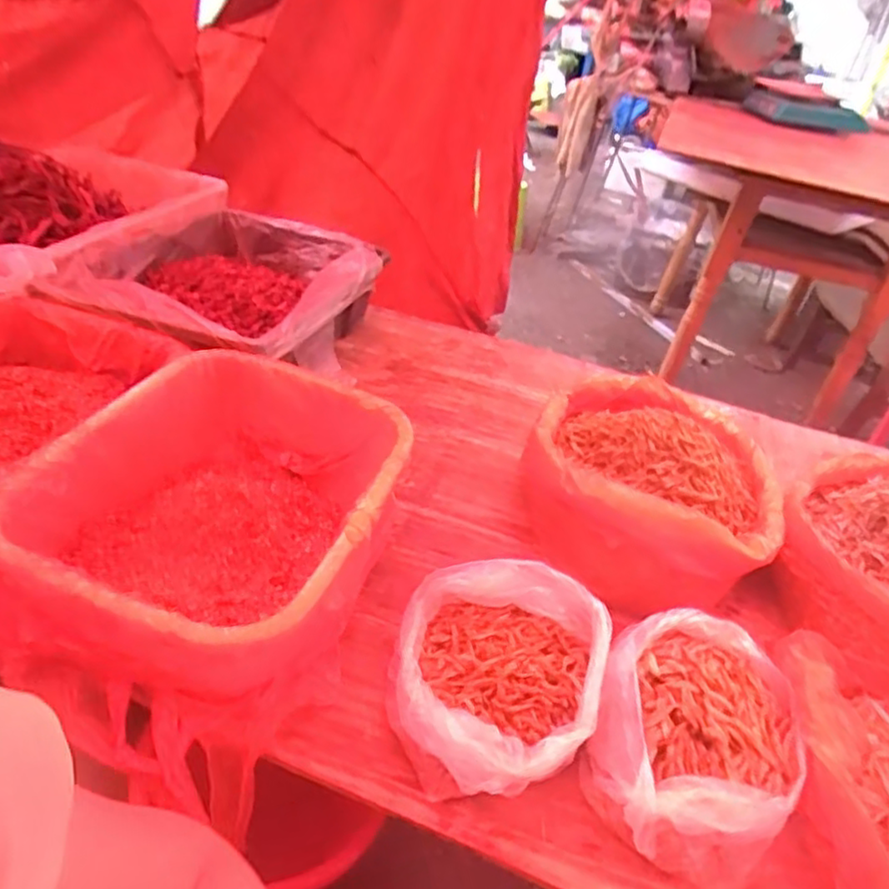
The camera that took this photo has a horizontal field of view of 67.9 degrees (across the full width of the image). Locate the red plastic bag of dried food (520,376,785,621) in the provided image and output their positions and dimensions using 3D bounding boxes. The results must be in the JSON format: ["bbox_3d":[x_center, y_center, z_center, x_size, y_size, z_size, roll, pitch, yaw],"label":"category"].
[{"bbox_3d":[0.258,0.046,0.835,0.300,0.113,0.346,28,39,23],"label":"red plastic bag of dried food"}]

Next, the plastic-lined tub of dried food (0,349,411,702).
[{"bbox_3d":[-0.219,0.073,0.688,0.303,0.147,0.386,16,36,9],"label":"plastic-lined tub of dried food"}]

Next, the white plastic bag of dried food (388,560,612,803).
[{"bbox_3d":[0.051,0.211,0.620,0.193,0.069,0.207,8,35,-3],"label":"white plastic bag of dried food"}]

